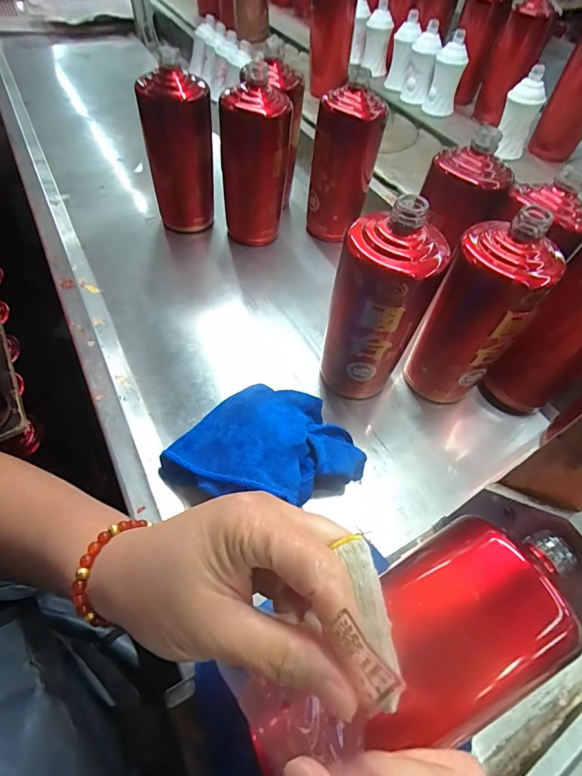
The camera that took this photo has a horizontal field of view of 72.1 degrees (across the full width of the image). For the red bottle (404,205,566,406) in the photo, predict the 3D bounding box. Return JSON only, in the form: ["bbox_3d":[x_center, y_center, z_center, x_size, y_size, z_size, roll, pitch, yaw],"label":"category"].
[{"bbox_3d":[0.168,-0.060,0.372,0.080,0.190,0.063,27,58,15],"label":"red bottle"}]

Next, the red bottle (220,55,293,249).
[{"bbox_3d":[-0.048,-0.293,0.536,0.092,0.204,0.082,-3,56,-5],"label":"red bottle"}]

